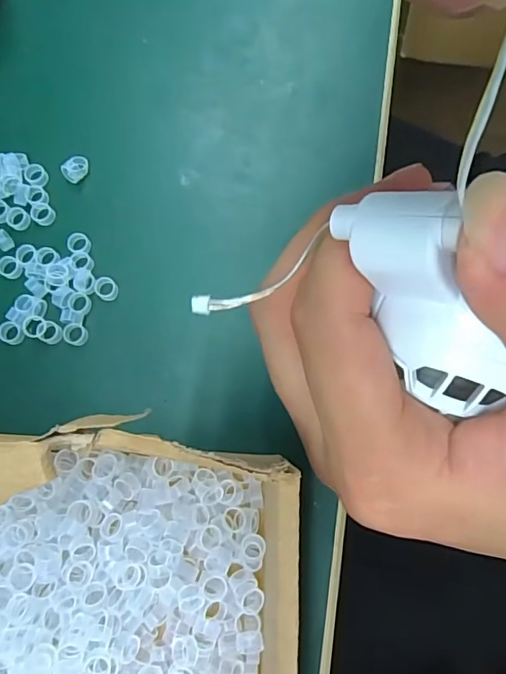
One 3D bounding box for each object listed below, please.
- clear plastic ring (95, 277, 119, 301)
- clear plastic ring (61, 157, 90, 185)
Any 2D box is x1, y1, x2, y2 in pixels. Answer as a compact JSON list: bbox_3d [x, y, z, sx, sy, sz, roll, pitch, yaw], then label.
[{"bbox_3d":[-0.061,-0.020,0.209,0.009,0.004,0.010,-40,78,-7],"label":"clear plastic ring"},{"bbox_3d":[-0.077,-0.073,0.220,0.012,0.008,0.008,-35,77,-6],"label":"clear plastic ring"}]

